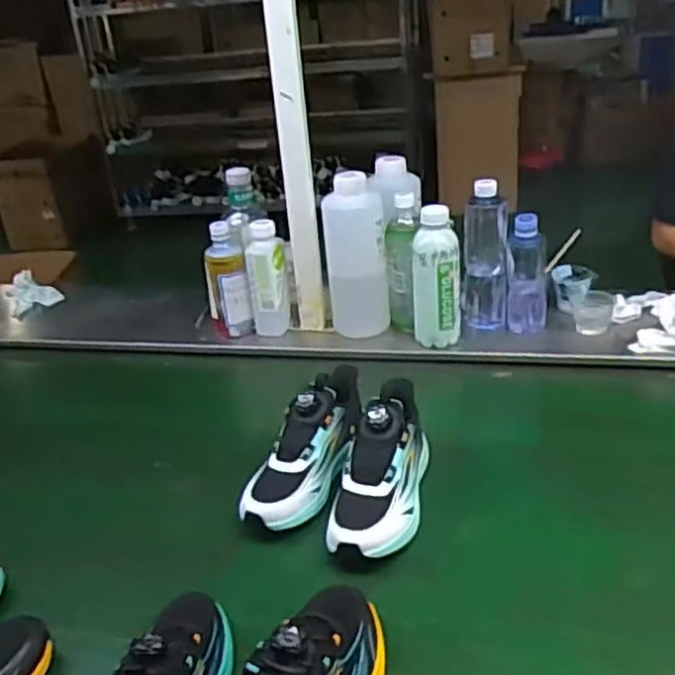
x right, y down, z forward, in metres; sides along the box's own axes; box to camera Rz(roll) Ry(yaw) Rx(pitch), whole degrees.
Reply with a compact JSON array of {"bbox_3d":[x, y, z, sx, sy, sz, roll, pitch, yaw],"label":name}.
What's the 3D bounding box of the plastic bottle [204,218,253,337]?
[{"bbox_3d":[-0.175,-0.087,1.146,0.062,0.172,0.054,-9,27,-8],"label":"plastic bottle"}]

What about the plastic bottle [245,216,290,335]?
[{"bbox_3d":[-0.109,-0.094,1.140,0.060,0.182,0.045,-4,27,3],"label":"plastic bottle"}]

